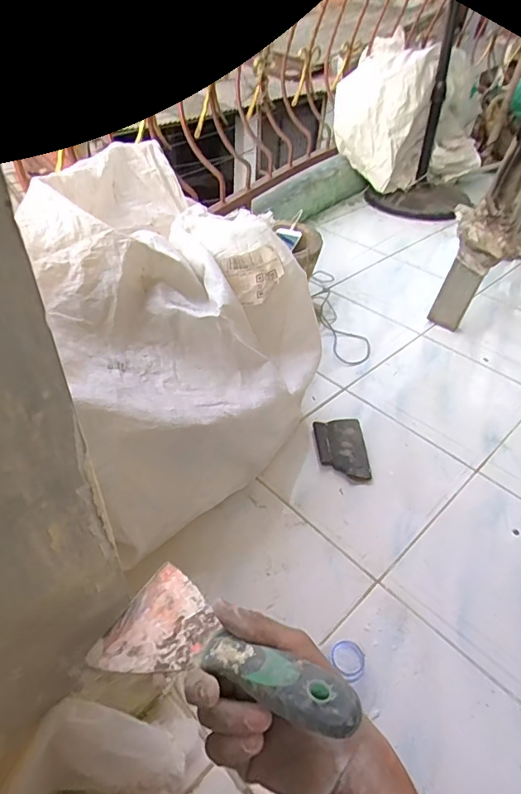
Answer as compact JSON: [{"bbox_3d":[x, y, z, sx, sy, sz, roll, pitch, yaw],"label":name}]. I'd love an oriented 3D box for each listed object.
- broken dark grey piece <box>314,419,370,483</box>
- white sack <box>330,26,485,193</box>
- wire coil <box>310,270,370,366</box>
[{"bbox_3d":[0.150,0.093,0.883,0.087,0.016,0.146,-2,42,-3],"label":"broken dark grey piece"},{"bbox_3d":[0.517,-0.970,1.658,0.465,0.409,0.258,-13,46,-18],"label":"white sack"},{"bbox_3d":[0.184,-0.209,1.217,0.114,0.050,0.359,-8,43,-10],"label":"wire coil"}]

